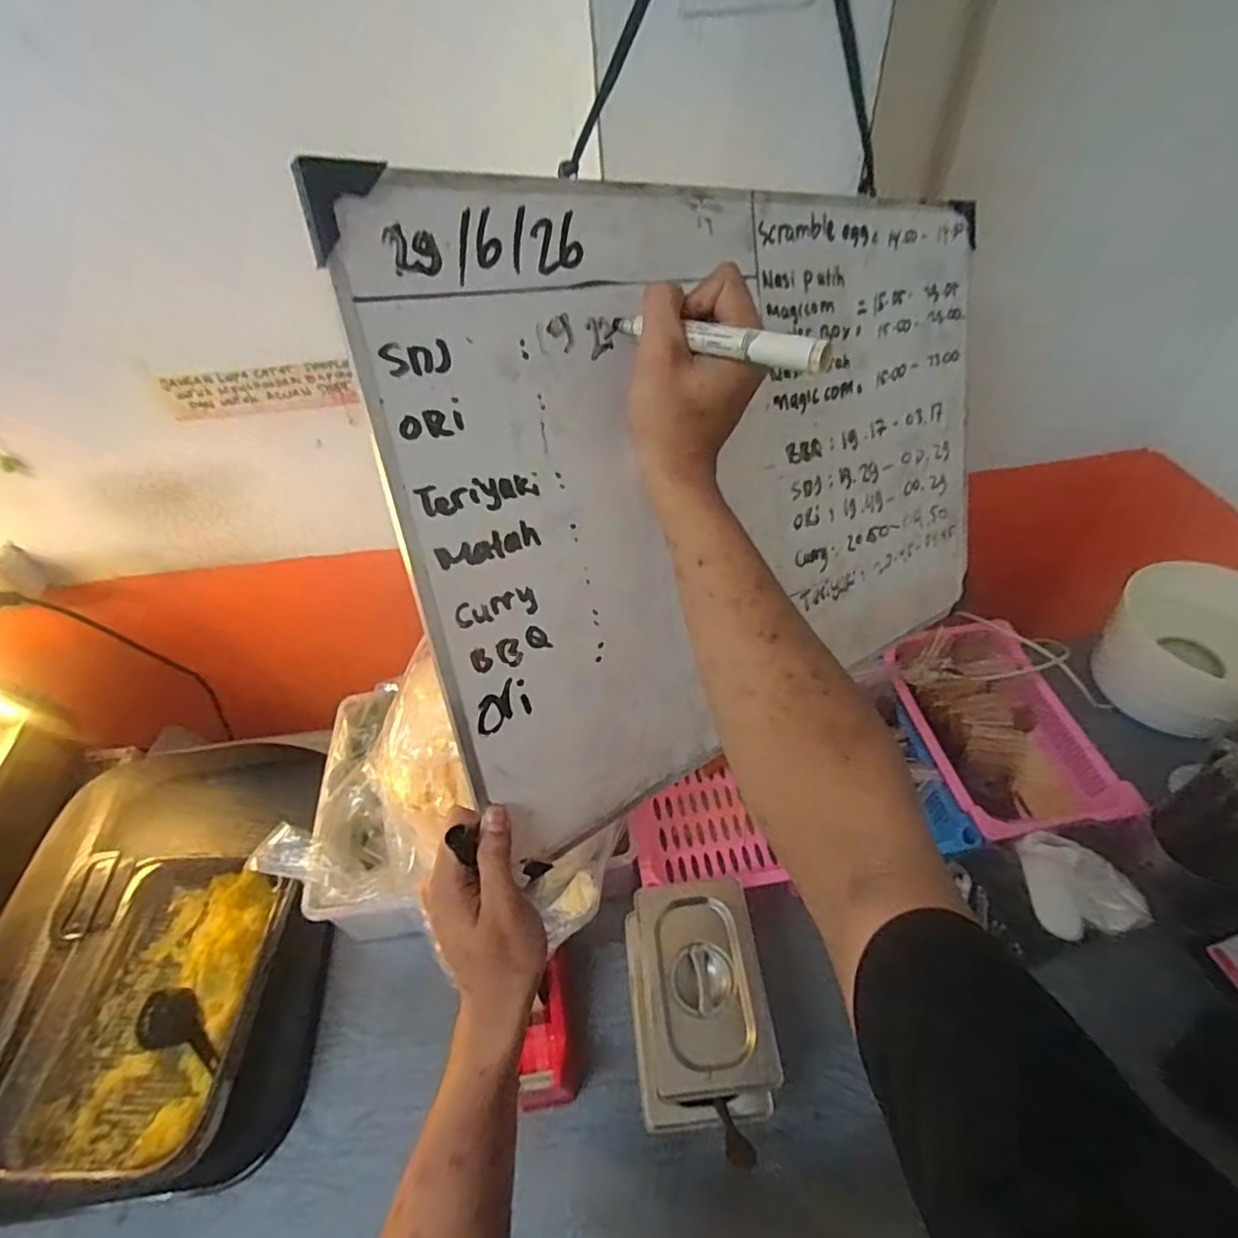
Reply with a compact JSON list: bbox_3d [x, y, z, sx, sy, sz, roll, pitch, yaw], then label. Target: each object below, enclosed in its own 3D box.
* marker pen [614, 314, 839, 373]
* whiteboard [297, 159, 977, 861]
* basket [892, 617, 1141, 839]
[{"bbox_3d":[0.047,-0.149,0.332,0.132,0.016,0.017,25,54,30],"label":"marker pen"},{"bbox_3d":[0.122,-0.107,0.481,0.564,0.380,0.013,-21,21,-32],"label":"whiteboard"},{"bbox_3d":[0.489,0.137,0.814,0.192,0.071,0.293,-8,48,-3],"label":"basket"}]

